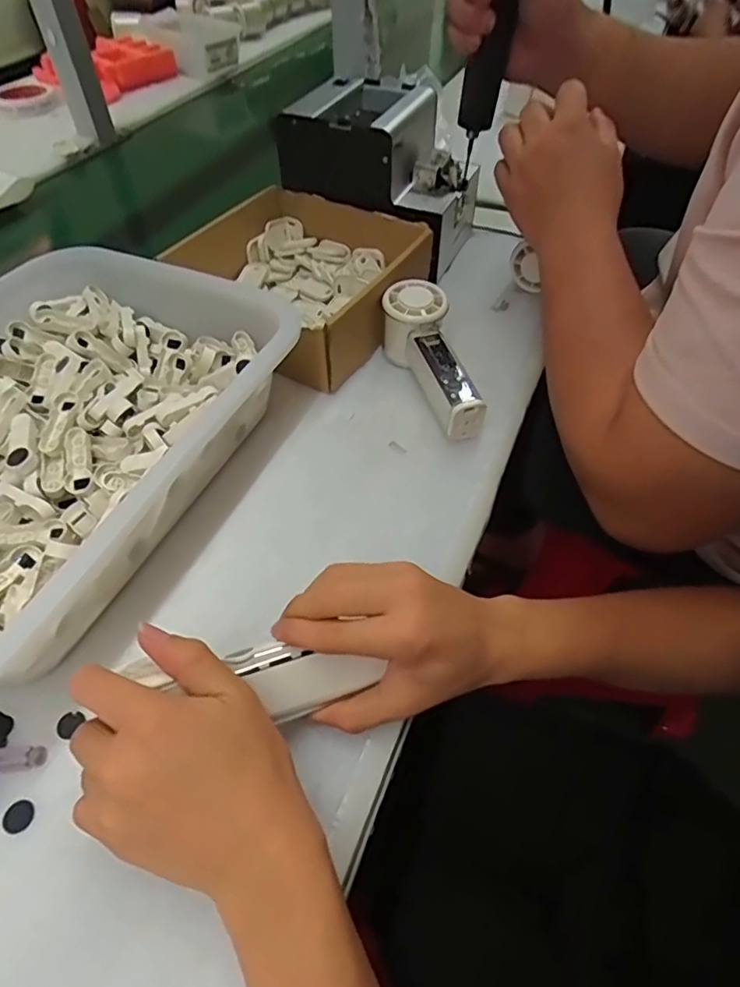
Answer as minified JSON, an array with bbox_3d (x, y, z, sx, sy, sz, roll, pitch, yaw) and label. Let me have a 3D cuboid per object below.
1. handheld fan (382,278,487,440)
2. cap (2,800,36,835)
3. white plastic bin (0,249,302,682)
[{"bbox_3d":[0.051,-0.113,0.476,0.049,0.060,0.143,-12,52,-9],"label":"handheld fan"},{"bbox_3d":[-0.184,0.168,0.291,0.016,0.004,0.015,0,51,0],"label":"cap"},{"bbox_3d":[-0.254,-0.047,0.406,0.273,0.079,0.345,20,54,16],"label":"white plastic bin"}]

